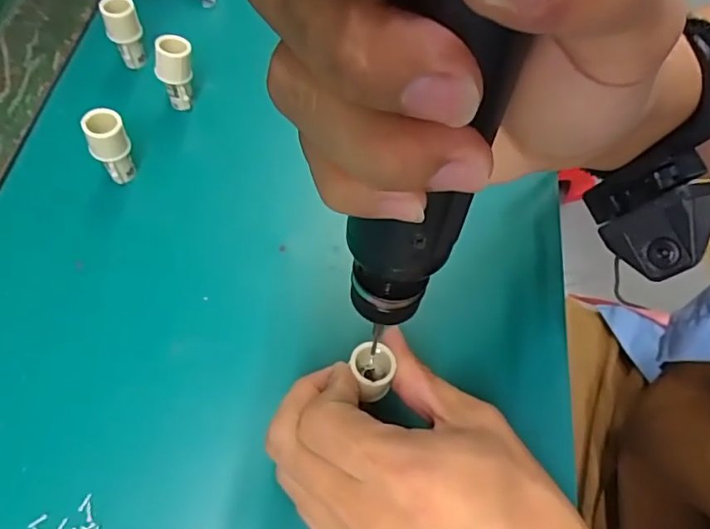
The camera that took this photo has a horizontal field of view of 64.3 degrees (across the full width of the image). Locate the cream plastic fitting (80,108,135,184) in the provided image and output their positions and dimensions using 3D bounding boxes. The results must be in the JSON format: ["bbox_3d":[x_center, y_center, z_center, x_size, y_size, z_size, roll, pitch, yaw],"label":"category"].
[{"bbox_3d":[-0.127,-0.061,0.295,0.019,0.038,0.016,-23,65,-13],"label":"cream plastic fitting"}]

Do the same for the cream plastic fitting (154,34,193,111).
[{"bbox_3d":[-0.102,-0.109,0.325,0.021,0.042,0.017,-13,64,-9],"label":"cream plastic fitting"}]

